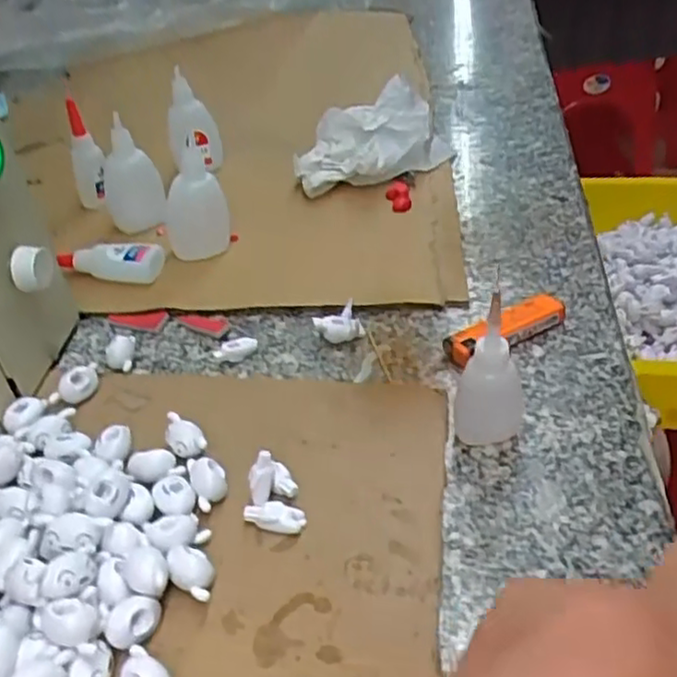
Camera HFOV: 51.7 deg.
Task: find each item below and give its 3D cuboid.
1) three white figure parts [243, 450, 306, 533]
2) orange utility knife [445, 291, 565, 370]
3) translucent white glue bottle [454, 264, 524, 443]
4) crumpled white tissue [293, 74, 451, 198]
[{"bbox_3d":[-0.033,0.074,0.337,0.027,0.026,0.033,-10,40,-11],"label":"three white figure parts"},{"bbox_3d":[0.105,-0.008,0.434,0.087,0.015,0.024,-20,43,-22],"label":"orange utility knife"},{"bbox_3d":[0.081,0.012,0.353,0.036,0.092,0.036,3,41,12],"label":"translucent white glue bottle"},{"bbox_3d":[0.033,-0.171,0.597,0.144,0.065,0.071,-15,40,-9],"label":"crumpled white tissue"}]

